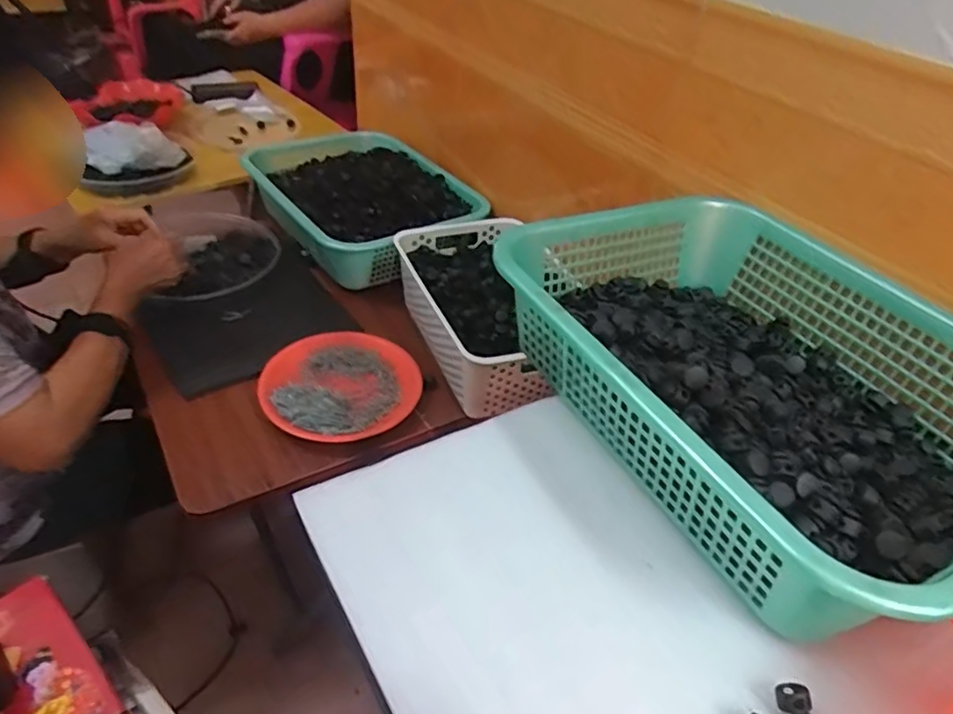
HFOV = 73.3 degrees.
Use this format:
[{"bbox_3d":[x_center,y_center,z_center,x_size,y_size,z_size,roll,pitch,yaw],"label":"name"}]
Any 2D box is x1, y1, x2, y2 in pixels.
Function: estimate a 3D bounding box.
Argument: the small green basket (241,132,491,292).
[{"bbox_3d":[-0.180,-0.269,1.087,0.314,0.103,0.372,-26,49,-31],"label":"small green basket"}]

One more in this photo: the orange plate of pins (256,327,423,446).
[{"bbox_3d":[-0.169,0.035,0.804,0.188,0.030,0.182,3,40,-2],"label":"orange plate of pins"}]

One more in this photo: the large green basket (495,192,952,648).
[{"bbox_3d":[0.219,0.001,0.480,0.291,0.089,0.385,-16,45,-23],"label":"large green basket"}]

